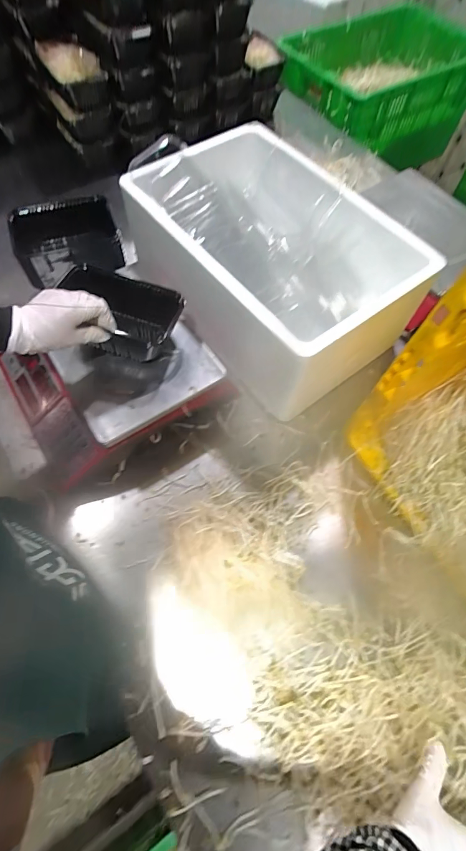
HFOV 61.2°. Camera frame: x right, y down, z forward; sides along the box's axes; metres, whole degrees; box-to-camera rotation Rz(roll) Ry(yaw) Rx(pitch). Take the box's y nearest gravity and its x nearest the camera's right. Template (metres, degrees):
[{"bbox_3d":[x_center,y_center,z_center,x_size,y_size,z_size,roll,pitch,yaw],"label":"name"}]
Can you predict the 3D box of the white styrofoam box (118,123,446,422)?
[{"bbox_3d":[0.061,-0.283,0.716,0.320,0.201,0.468,-37,71,-18],"label":"white styrofoam box"}]

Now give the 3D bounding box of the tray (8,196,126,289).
[{"bbox_3d":[-0.305,-0.339,0.726,0.174,0.066,0.157,-20,67,-12],"label":"tray"}]

